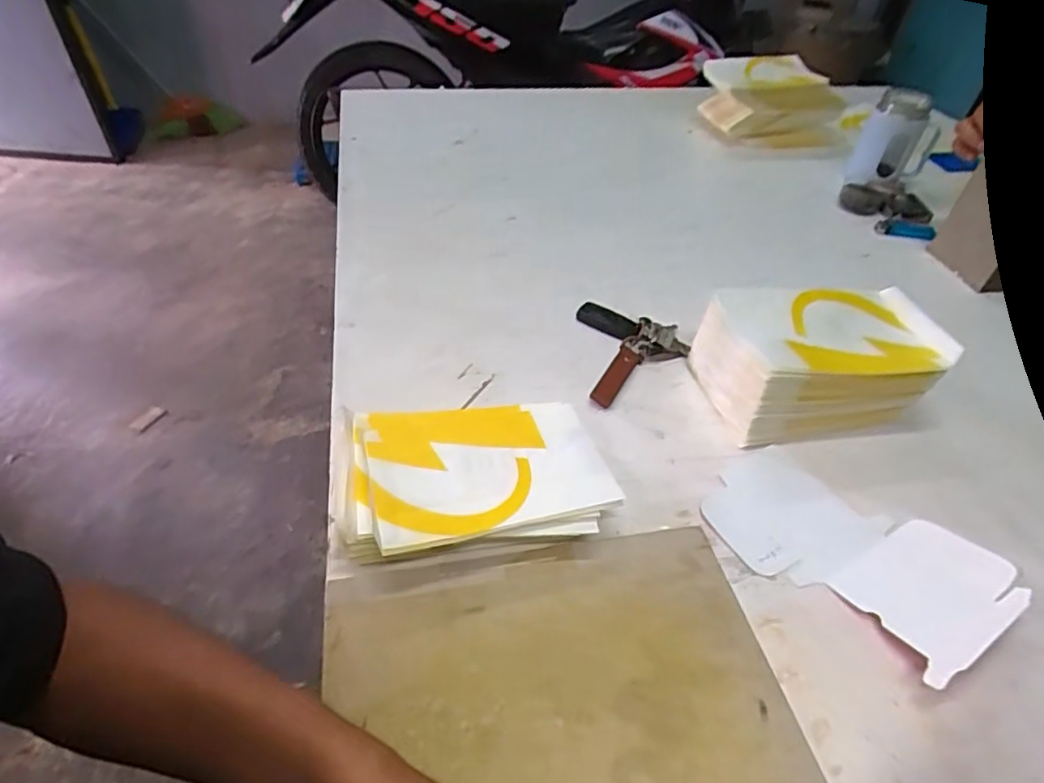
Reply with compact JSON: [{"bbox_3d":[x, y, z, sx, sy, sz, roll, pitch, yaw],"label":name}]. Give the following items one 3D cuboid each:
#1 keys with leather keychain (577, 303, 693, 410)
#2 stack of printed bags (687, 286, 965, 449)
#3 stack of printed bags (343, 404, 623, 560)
[{"bbox_3d":[0.114,-0.042,0.588,0.103,0.019,0.132,1,45,-5],"label":"keys with leather keychain"},{"bbox_3d":[0.268,-0.026,0.537,0.186,0.084,0.116,-4,46,-9],"label":"stack of printed bags"},{"bbox_3d":[-0.035,0.063,0.455,0.193,0.042,0.137,-5,46,-10],"label":"stack of printed bags"}]

